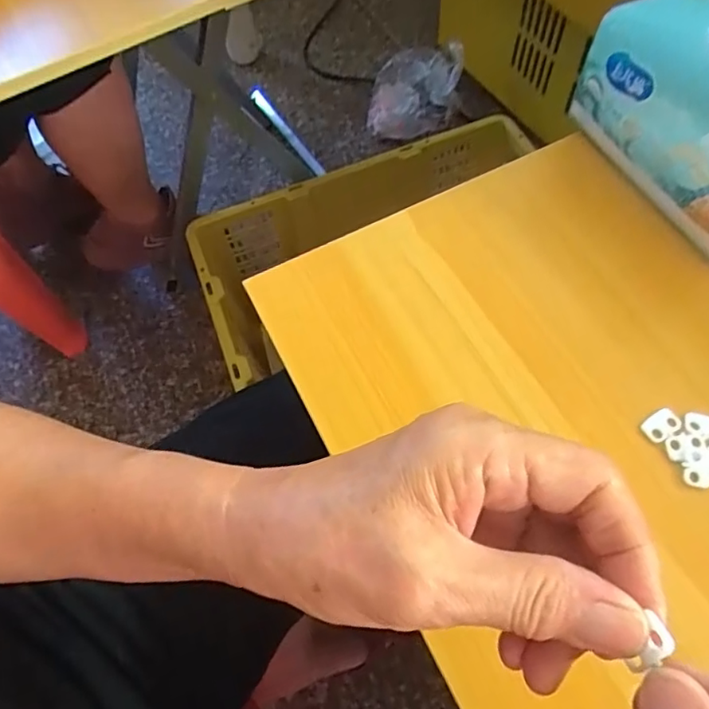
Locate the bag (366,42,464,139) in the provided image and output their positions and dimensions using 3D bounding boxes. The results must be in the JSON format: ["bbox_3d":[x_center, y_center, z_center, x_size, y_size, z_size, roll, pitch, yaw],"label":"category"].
[{"bbox_3d":[0.115,-0.520,1.094,0.173,0.116,0.161,10,65,9],"label":"bag"}]

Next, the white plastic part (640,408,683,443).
[{"bbox_3d":[0.153,0.035,0.279,0.019,0.004,0.012,-29,65,-11],"label":"white plastic part"}]

